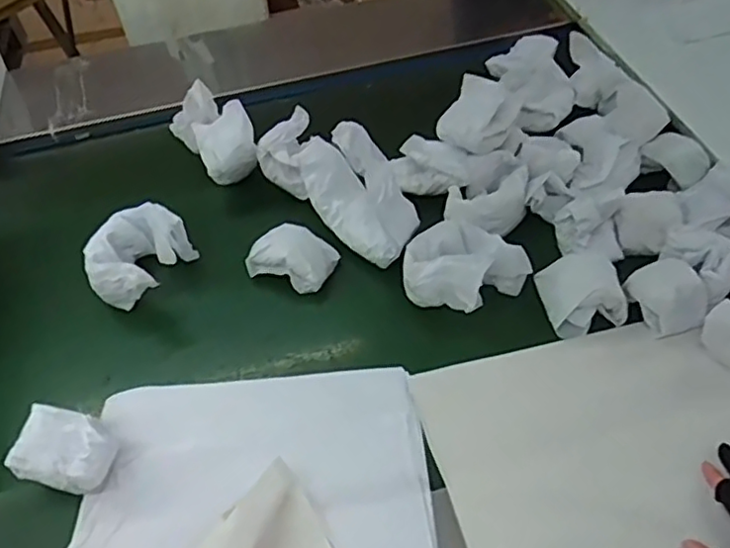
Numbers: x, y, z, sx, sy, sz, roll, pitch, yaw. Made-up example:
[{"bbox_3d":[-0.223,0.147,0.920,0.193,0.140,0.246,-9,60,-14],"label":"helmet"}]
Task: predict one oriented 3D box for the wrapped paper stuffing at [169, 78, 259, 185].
[{"bbox_3d":[-0.218,-0.202,0.931,0.082,0.085,0.133,-34,55,-22],"label":"wrapped paper stuffing"}]

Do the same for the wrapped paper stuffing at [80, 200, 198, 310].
[{"bbox_3d":[-0.298,-0.019,0.837,0.117,0.081,0.130,12,52,15],"label":"wrapped paper stuffing"}]

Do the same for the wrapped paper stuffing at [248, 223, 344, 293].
[{"bbox_3d":[-0.094,-0.024,0.835,0.105,0.055,0.077,18,54,19],"label":"wrapped paper stuffing"}]

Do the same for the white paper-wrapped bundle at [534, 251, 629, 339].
[{"bbox_3d":[0.260,0.019,0.763,0.085,0.056,0.089,-14,50,-7],"label":"white paper-wrapped bundle"}]

